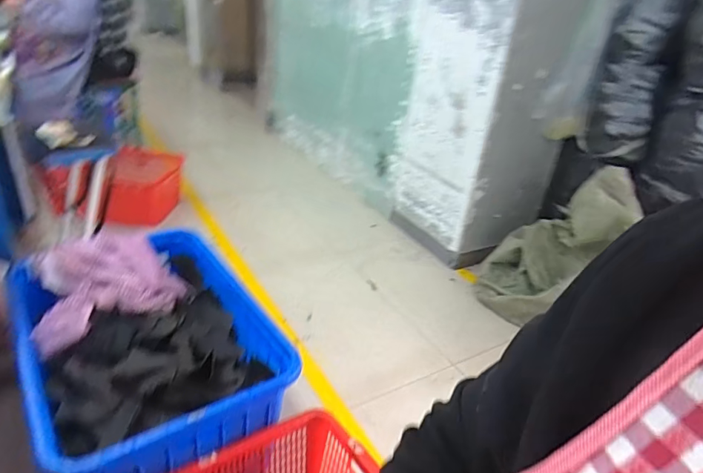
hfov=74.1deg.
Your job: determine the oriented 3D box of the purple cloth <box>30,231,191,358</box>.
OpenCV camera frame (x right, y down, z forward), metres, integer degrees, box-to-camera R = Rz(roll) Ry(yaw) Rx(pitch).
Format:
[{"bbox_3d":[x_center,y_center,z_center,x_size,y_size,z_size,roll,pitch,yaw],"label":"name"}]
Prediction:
[{"bbox_3d":[-0.672,0.116,1.279,0.384,0.125,0.272,-18,38,-37],"label":"purple cloth"}]

